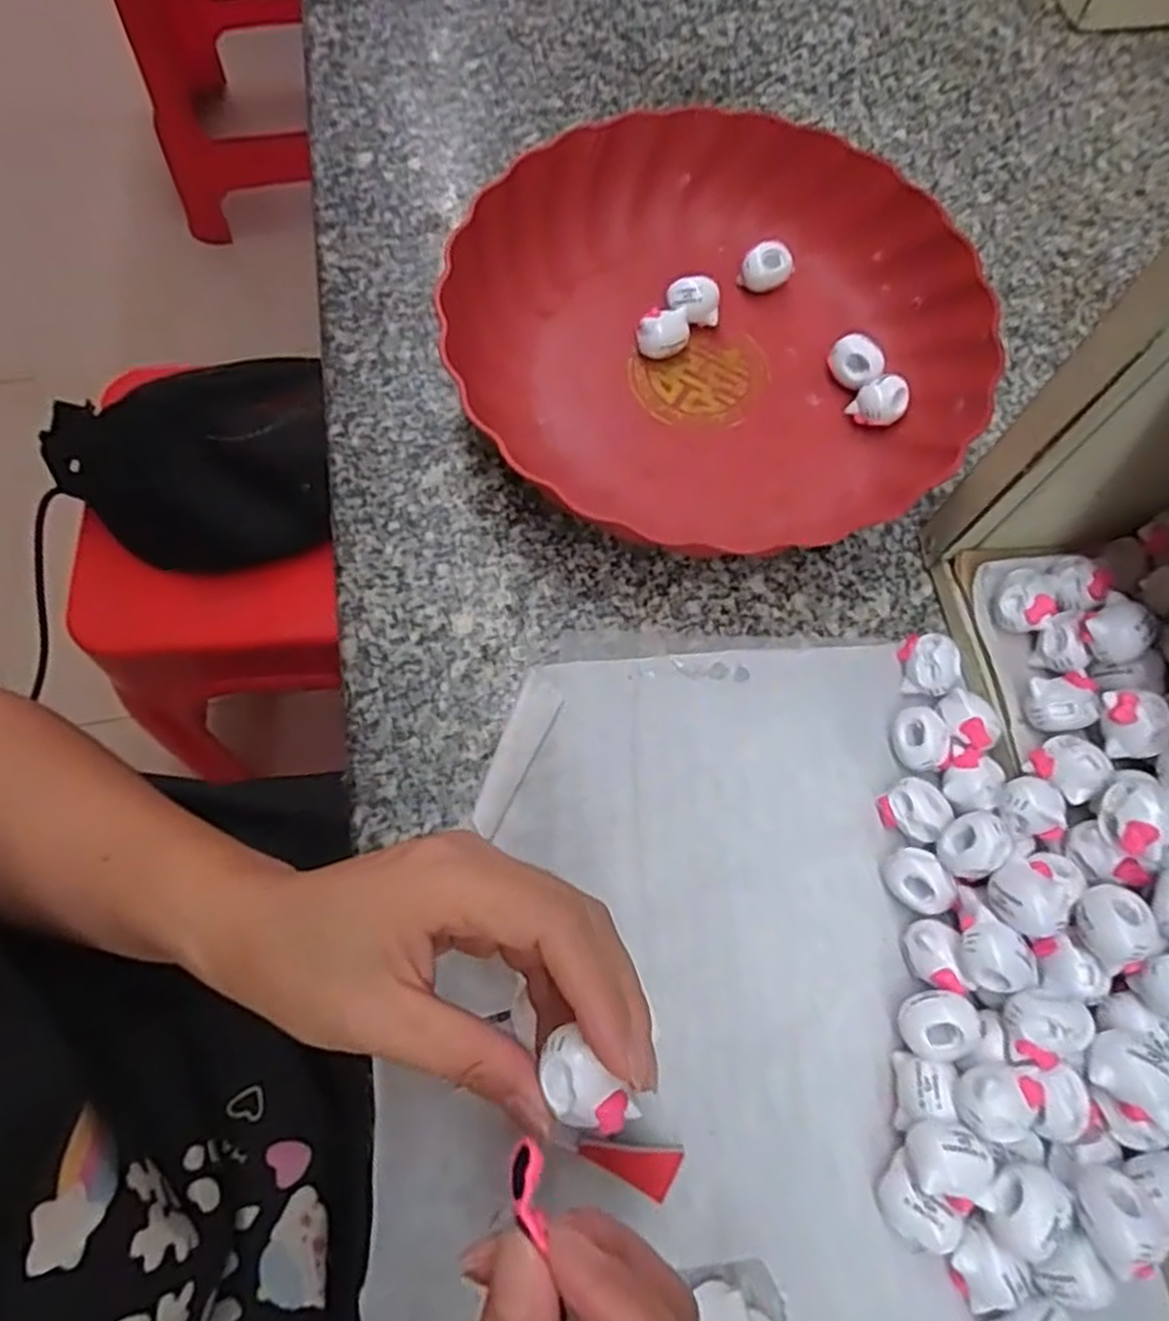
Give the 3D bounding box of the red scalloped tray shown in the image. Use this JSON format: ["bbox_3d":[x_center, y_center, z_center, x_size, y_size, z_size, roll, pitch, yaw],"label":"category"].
[{"bbox_3d":[0.063,-0.156,0.363,0.231,0.049,0.214,24,69,7],"label":"red scalloped tray"}]

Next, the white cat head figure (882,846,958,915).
[{"bbox_3d":[0.124,0.083,0.290,0.020,0.018,0.024,-18,70,-9],"label":"white cat head figure"}]

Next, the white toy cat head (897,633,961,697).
[{"bbox_3d":[0.142,0.003,0.323,0.021,0.021,0.023,1,68,-2],"label":"white toy cat head"}]

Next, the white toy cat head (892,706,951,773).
[{"bbox_3d":[0.134,0.032,0.308,0.021,0.013,0.025,-8,69,-5],"label":"white toy cat head"}]

